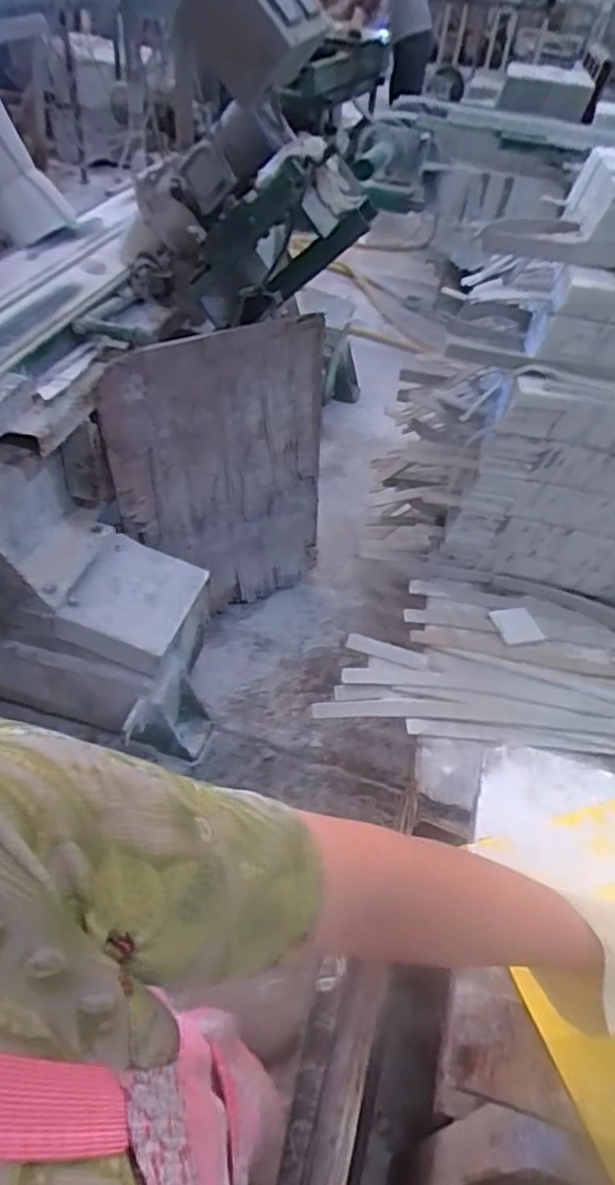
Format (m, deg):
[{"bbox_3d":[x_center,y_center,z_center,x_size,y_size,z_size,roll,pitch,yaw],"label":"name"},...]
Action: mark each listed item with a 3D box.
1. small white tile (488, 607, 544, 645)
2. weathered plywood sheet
[{"bbox_3d":[0.487,0.078,1.485,0.096,0.005,0.100,-9,49,-15],"label":"small white tile"},{"bbox_3d":[-0.187,-0.252,1.539,0.521,0.701,0.027,-22,45,-24],"label":"weathered plywood sheet"}]

